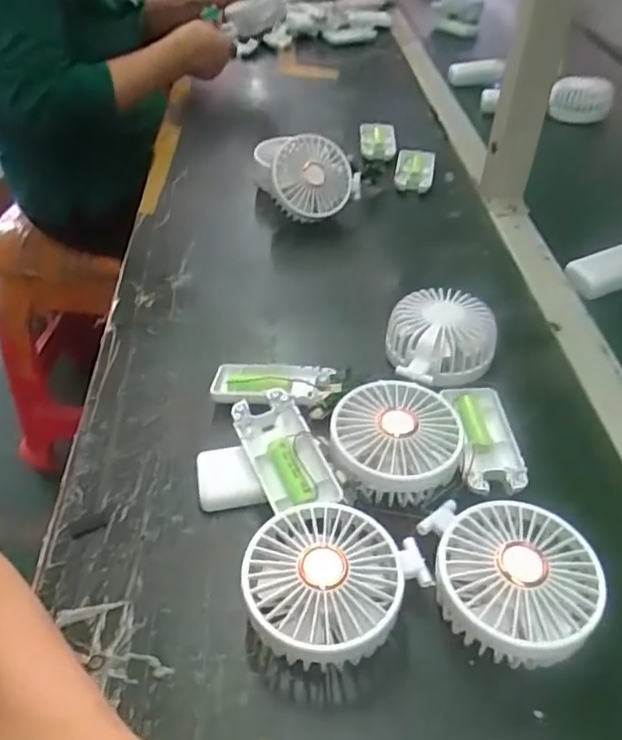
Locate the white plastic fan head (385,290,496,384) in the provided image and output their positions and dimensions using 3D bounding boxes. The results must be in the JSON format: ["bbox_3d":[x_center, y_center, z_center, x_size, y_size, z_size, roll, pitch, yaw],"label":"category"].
[{"bbox_3d":[0.099,-0.024,0.505,0.090,0.045,0.082,-21,47,-21],"label":"white plastic fan head"}]

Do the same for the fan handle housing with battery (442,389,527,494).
[{"bbox_3d":[0.123,0.052,0.453,0.043,0.023,0.092,0,43,-1],"label":"fan handle housing with battery"}]

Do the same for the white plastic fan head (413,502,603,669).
[{"bbox_3d":[0.111,0.118,0.354,0.092,0.039,0.091,5,43,5],"label":"white plastic fan head"}]

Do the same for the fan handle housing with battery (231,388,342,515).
[{"bbox_3d":[-0.018,0.056,0.417,0.044,0.030,0.085,-17,46,-18],"label":"fan handle housing with battery"}]

